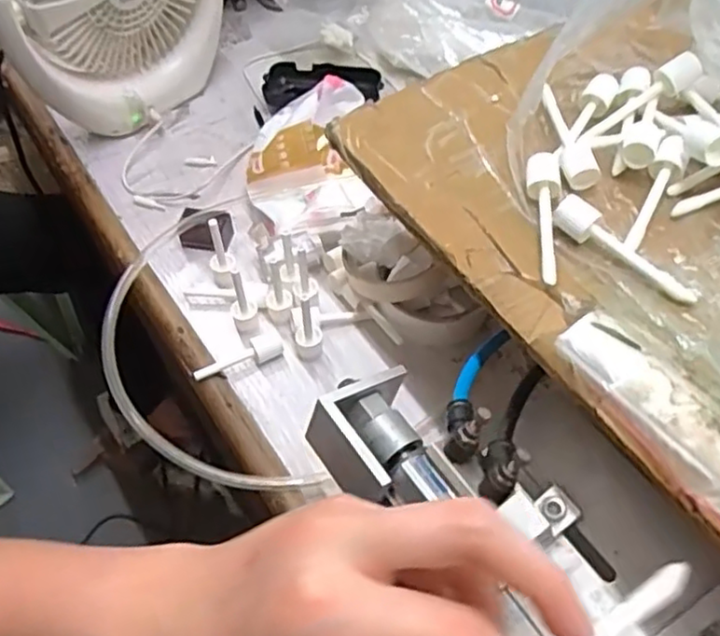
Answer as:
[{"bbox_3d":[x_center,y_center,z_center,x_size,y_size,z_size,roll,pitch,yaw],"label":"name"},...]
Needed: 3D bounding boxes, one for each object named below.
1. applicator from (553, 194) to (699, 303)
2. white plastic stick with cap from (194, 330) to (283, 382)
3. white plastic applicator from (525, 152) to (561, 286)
[{"bbox_3d":[0.139,-0.037,0.347,0.081,0.018,0.013,35,63,23],"label":"applicator"},{"bbox_3d":[-0.087,0.028,0.475,0.065,0.012,0.016,-20,57,-13],"label":"white plastic stick with cap"},{"bbox_3d":[0.100,-0.057,0.366,0.019,0.017,0.086,6,55,6],"label":"white plastic applicator"}]

